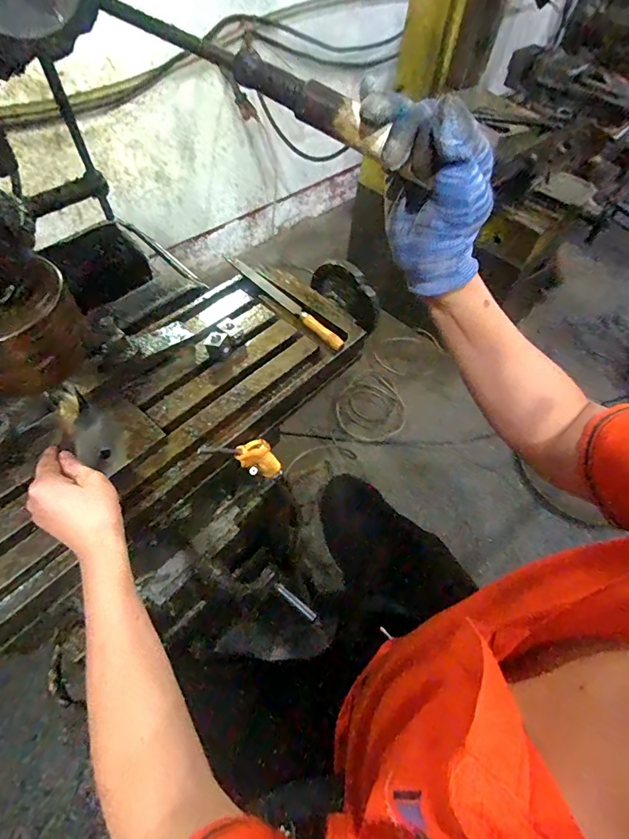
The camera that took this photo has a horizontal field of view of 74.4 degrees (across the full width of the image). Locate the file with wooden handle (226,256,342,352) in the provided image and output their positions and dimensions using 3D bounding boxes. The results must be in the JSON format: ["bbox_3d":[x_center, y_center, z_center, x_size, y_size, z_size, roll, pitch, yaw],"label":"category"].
[{"bbox_3d":[-0.057,-0.197,0.666,0.018,0.023,0.286,-36,65,-24],"label":"file with wooden handle"}]

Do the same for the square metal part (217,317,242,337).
[{"bbox_3d":[-0.124,-0.135,0.605,0.025,0.009,0.030,-38,66,-25],"label":"square metal part"}]

